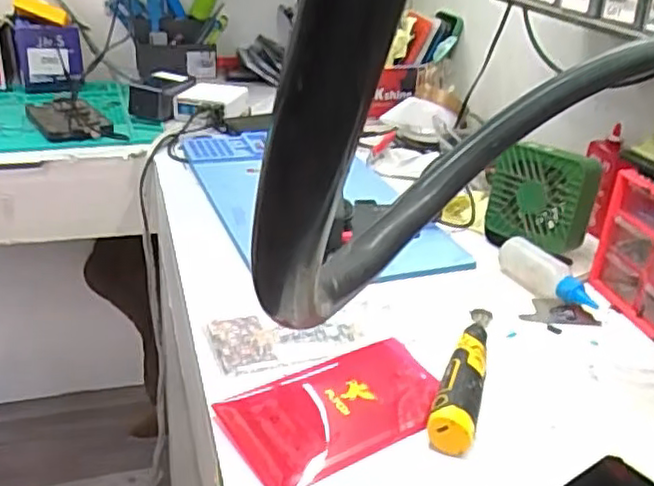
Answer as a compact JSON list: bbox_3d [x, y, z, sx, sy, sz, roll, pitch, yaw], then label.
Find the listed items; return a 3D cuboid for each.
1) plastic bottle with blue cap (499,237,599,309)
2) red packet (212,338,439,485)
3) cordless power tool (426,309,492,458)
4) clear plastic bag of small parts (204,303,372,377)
[{"bbox_3d":[0.206,0.028,0.631,0.034,0.029,0.100,-15,33,-33],"label":"plastic bottle with blue cap"},{"bbox_3d":[0.010,0.116,0.479,0.162,0.013,0.092,-14,32,-31],"label":"red packet"},{"bbox_3d":[0.106,0.093,0.506,0.029,0.031,0.162,12,28,15],"label":"cordless power tool"},{"bbox_3d":[-0.024,0.073,0.536,0.133,0.012,0.061,-6,29,-18],"label":"clear plastic bag of small parts"}]

